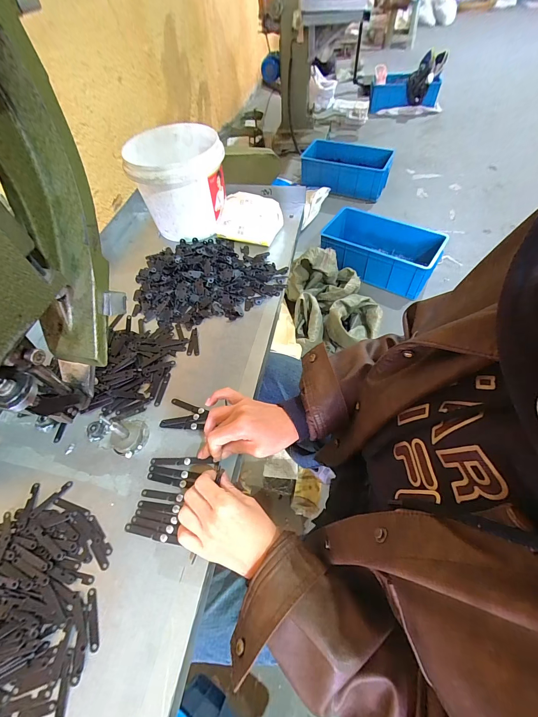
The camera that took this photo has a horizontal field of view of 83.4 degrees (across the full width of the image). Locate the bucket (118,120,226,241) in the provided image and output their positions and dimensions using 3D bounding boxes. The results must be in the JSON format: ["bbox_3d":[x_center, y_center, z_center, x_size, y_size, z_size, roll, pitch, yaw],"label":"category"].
[{"bbox_3d":[-0.178,-0.360,0.620,0.171,0.138,0.178,-16,58,-6],"label":"bucket"}]

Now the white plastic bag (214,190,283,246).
[{"bbox_3d":[-0.045,-0.292,0.609,0.131,0.070,0.069,11,59,11],"label":"white plastic bag"}]

